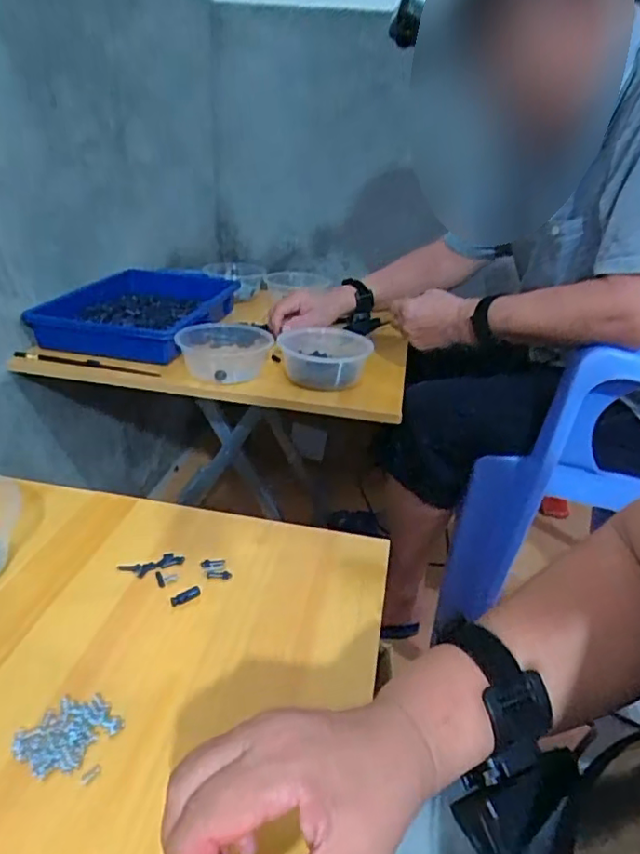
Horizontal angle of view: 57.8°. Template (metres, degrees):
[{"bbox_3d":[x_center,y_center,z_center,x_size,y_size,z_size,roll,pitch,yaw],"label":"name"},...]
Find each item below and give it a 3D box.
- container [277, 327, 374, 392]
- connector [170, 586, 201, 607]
[{"bbox_3d":[0.010,-0.094,0.844,0.129,0.055,0.104,0,28,-14],"label":"container"},{"bbox_3d":[-0.102,0.128,0.439,0.023,0.005,0.009,-14,35,-34],"label":"connector"}]

